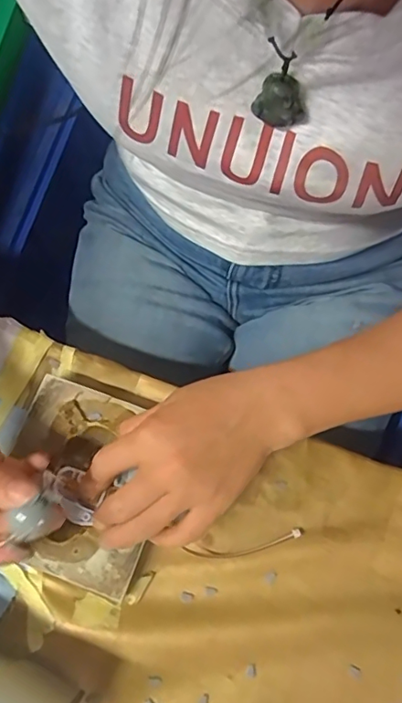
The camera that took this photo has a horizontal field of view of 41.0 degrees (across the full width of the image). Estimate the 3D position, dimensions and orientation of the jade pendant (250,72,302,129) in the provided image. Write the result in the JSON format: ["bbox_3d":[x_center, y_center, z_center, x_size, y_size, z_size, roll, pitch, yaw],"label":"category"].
[{"bbox_3d":[0.039,-0.124,0.266,0.025,0.027,0.008,19,60,-3],"label":"jade pendant"}]

